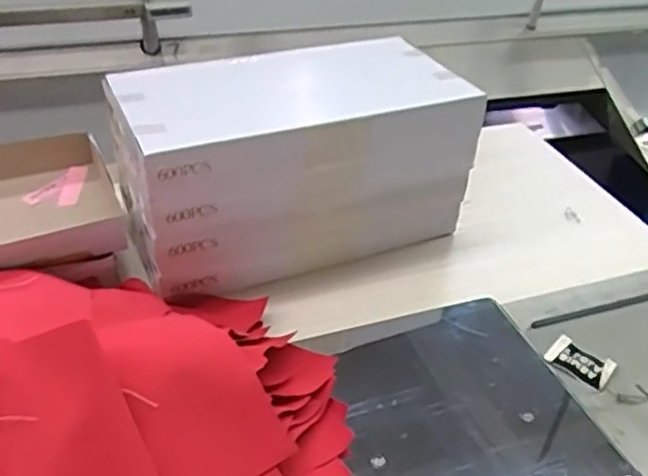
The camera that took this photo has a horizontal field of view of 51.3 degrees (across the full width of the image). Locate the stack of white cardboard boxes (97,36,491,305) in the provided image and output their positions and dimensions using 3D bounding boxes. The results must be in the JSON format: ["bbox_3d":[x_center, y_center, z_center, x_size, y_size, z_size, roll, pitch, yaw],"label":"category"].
[{"bbox_3d":[-0.031,-0.073,0.650,0.308,0.158,0.159,-15,42,-23],"label":"stack of white cardboard boxes"}]

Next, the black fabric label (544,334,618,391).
[{"bbox_3d":[0.210,0.101,0.551,0.051,0.005,0.038,30,45,29],"label":"black fabric label"}]

